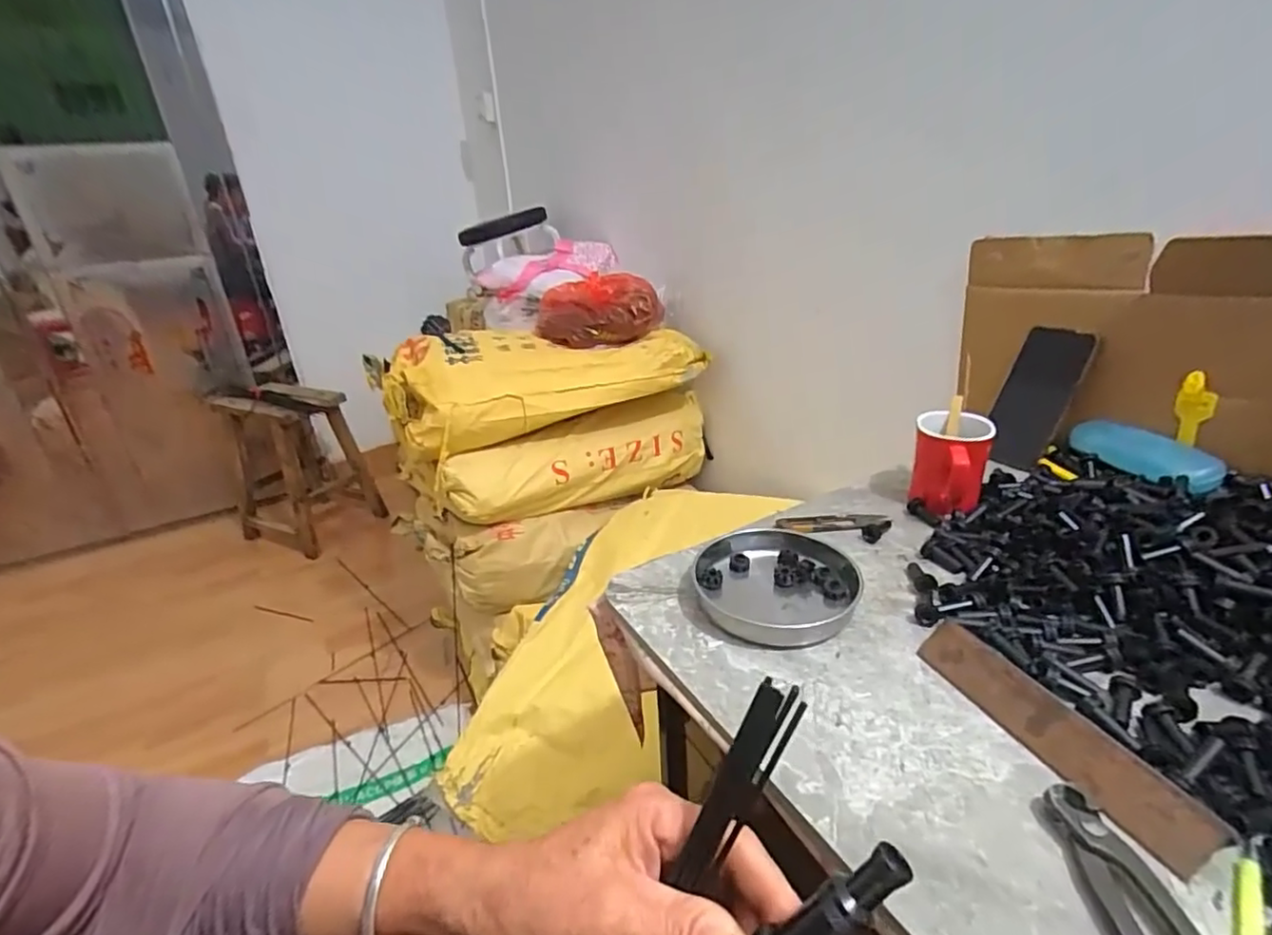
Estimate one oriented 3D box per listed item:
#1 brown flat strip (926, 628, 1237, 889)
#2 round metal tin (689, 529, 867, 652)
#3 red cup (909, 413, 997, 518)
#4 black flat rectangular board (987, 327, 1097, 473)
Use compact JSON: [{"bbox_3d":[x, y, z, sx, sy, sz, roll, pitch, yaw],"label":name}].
[{"bbox_3d":[0.260,0.163,0.387,0.005,0.039,0.179,33,8,-32],"label":"brown flat strip"},{"bbox_3d":[0.123,0.100,0.536,0.137,0.022,0.137,-3,26,1],"label":"round metal tin"},{"bbox_3d":[0.329,-0.003,0.638,0.066,0.084,0.121,7,28,21],"label":"red cup"},{"bbox_3d":[0.494,-0.087,0.759,0.015,0.177,0.072,-18,40,-35],"label":"black flat rectangular board"}]

